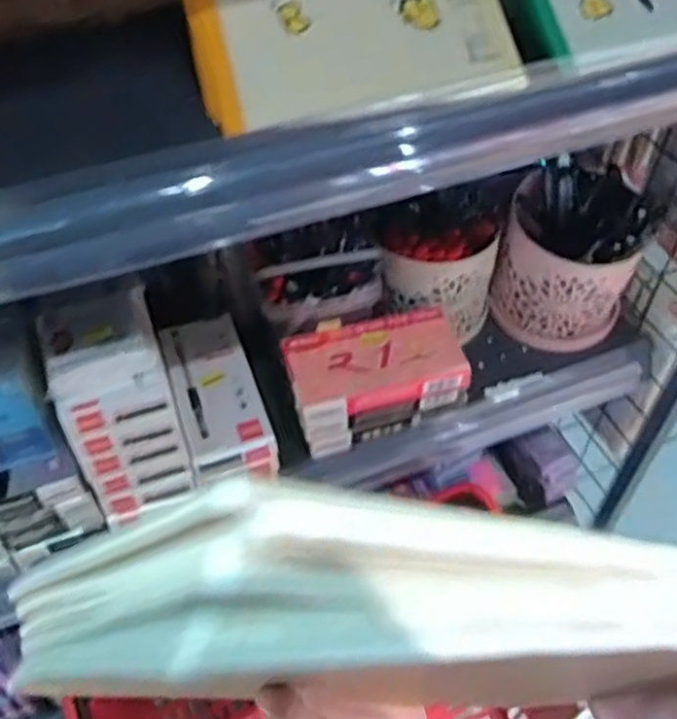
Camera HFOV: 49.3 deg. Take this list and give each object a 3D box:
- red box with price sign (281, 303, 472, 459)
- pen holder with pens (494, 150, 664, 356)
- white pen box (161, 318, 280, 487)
[{"bbox_3d":[0.032,0.019,0.674,0.152,0.076,0.085,-13,53,-9],"label":"red box with price sign"},{"bbox_3d":[0.230,-0.102,0.741,0.129,0.146,0.122,19,54,15],"label":"pen holder with pens"},{"bbox_3d":[-0.107,0.030,0.653,0.067,0.029,0.167,-16,53,-12],"label":"white pen box"}]

